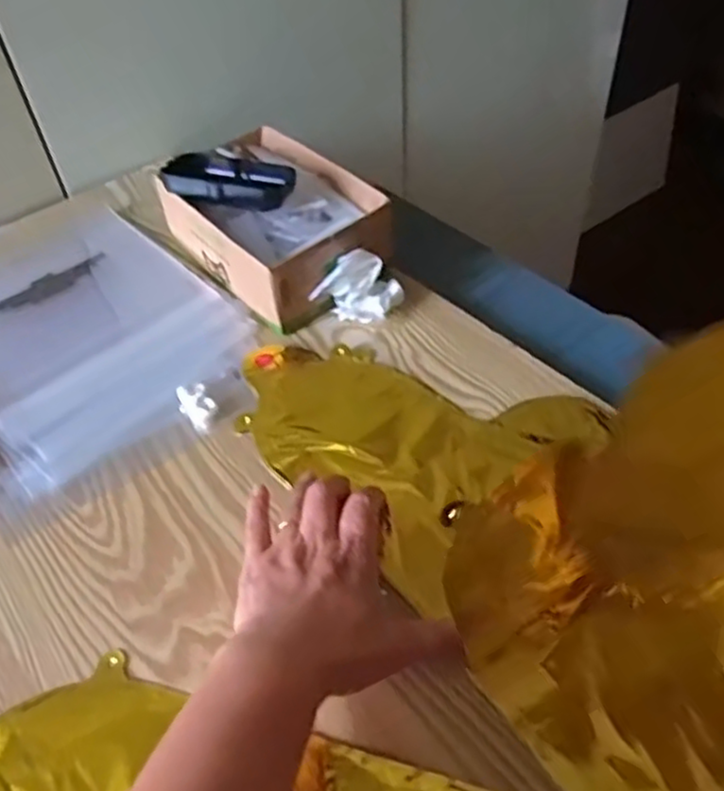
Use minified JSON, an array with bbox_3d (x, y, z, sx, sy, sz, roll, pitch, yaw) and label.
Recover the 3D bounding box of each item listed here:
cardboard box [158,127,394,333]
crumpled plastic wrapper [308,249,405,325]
[{"bbox_3d":[-0.075,-0.148,0.619,0.134,0.067,0.193,-36,55,-24],"label":"cardboard box"},{"bbox_3d":[-0.001,-0.083,0.568,0.075,0.055,0.041,-22,51,-14],"label":"crumpled plastic wrapper"}]

